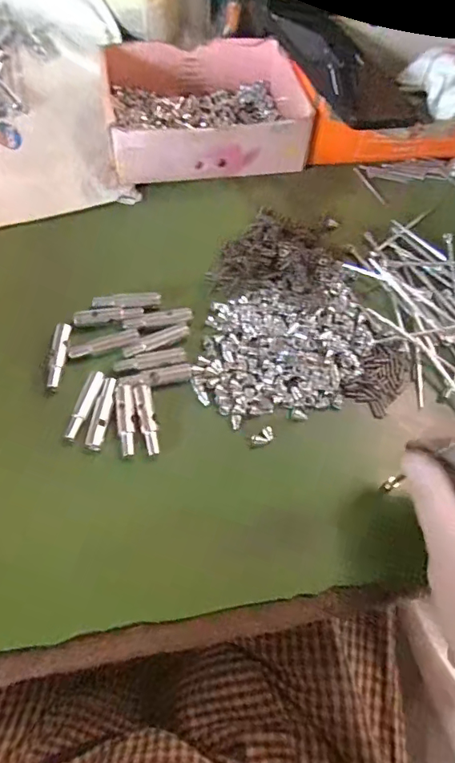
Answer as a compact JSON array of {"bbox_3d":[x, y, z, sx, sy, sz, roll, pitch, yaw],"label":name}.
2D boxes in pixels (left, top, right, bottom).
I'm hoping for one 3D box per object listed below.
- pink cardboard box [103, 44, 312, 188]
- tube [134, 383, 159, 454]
[{"bbox_3d":[-0.020,-0.258,0.435,0.170,0.055,0.143,-7,65,-7],"label":"pink cardboard box"},{"bbox_3d":[-0.055,0.026,0.322,0.011,0.006,0.050,-11,65,-9],"label":"tube"}]

